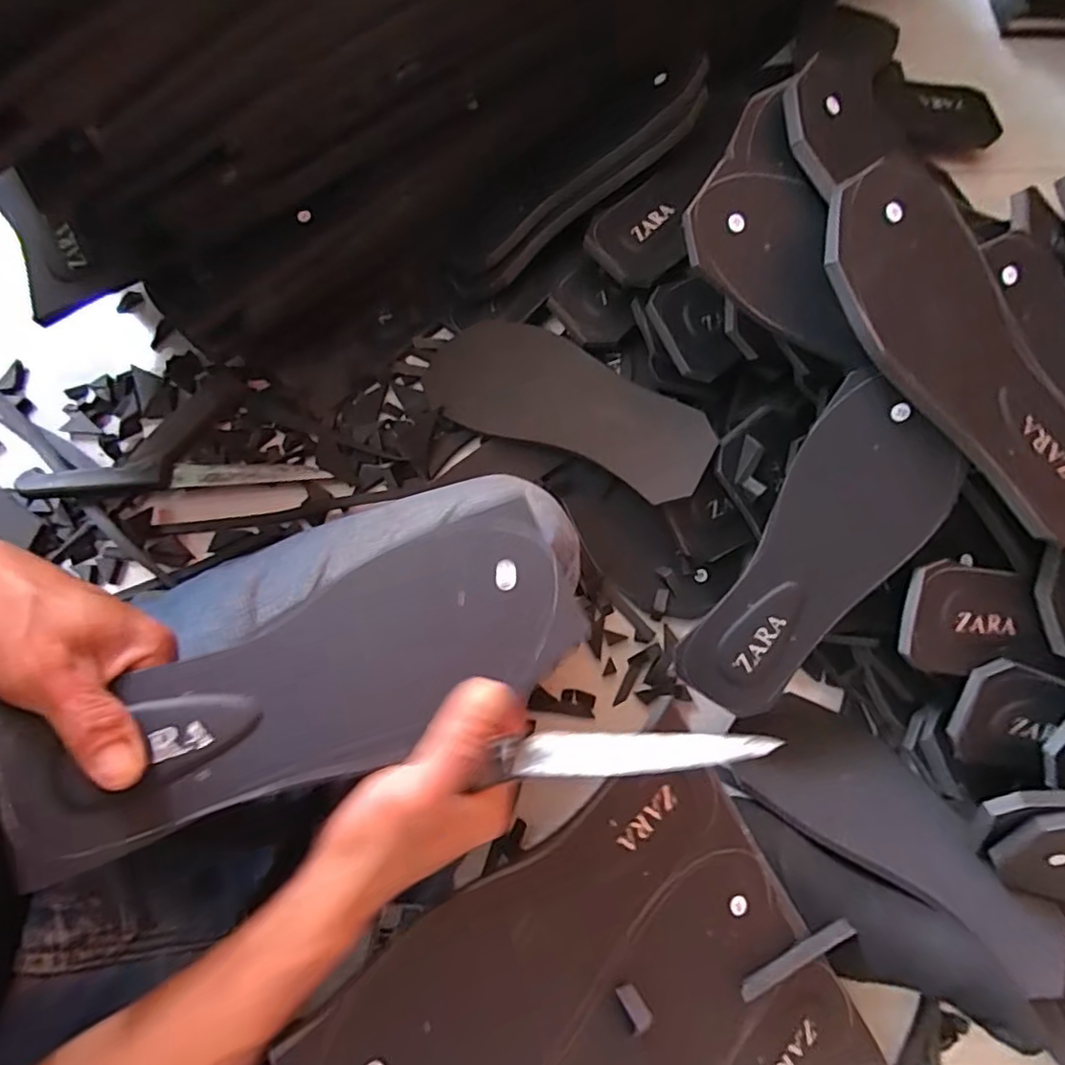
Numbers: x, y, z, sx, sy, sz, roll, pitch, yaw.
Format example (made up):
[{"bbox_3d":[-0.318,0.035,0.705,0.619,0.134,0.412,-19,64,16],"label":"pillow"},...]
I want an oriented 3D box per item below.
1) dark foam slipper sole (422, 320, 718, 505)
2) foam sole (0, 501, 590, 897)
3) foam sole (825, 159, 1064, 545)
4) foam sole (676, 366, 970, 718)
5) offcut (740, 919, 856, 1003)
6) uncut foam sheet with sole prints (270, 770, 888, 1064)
[{"bbox_3d":[0.024,-0.110,0.490,0.257,0.010,0.099,24,84,23],"label":"dark foam slipper sole"},{"bbox_3d":[-0.100,0.073,0.283,0.256,0.013,0.088,-25,78,-17],"label":"foam sole"},{"bbox_3d":[0.273,-0.106,0.368,0.104,0.013,0.259,-39,95,-7],"label":"foam sole"},{"bbox_3d":[0.193,0.021,0.404,0.097,0.011,0.233,32,101,8],"label":"foam sole"},{"bbox_3d":[0.167,0.266,0.370,0.089,0.006,0.013,-16,77,-19],"label":"offcut"},{"bbox_3d":[0.075,0.315,0.324,0.255,0.011,0.354,-32,95,-28],"label":"uncut foam sheet with sole prints"}]

